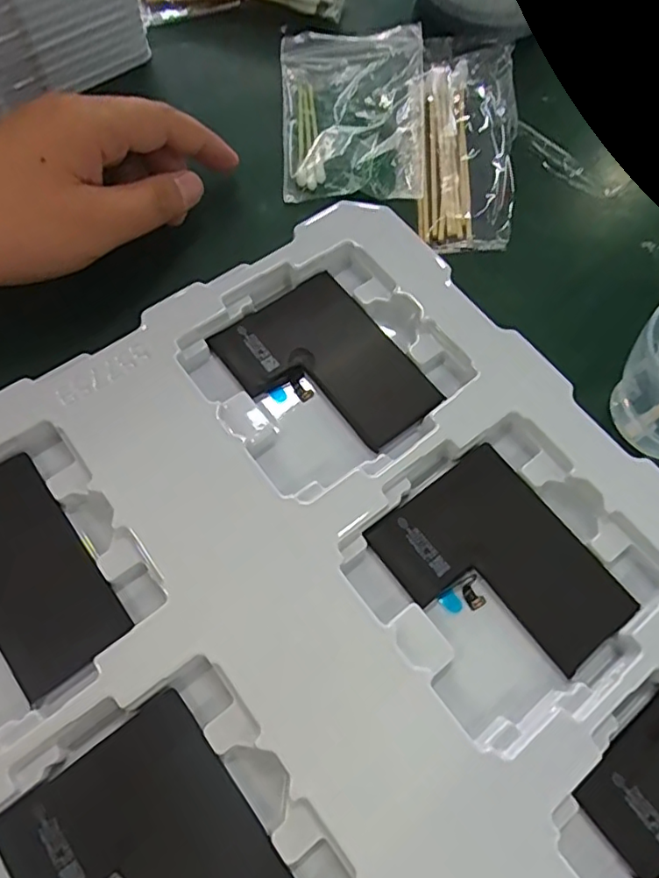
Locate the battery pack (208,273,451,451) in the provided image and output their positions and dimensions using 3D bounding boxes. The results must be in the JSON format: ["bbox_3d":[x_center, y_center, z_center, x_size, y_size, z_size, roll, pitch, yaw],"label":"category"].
[{"bbox_3d":[-0.002,-0.027,0.228,0.059,0.006,0.077,-35,73,-16],"label":"battery pack"}]

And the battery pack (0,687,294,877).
[{"bbox_3d":[-0.049,0.123,0.162,0.059,0.005,0.077,-35,73,-16],"label":"battery pack"}]

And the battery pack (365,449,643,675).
[{"bbox_3d":[0.060,0.047,0.203,0.060,0.007,0.078,-36,74,-16],"label":"battery pack"}]

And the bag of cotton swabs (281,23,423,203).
[{"bbox_3d":[0.014,-0.174,0.303,0.074,0.015,0.110,-1,68,-3],"label":"bag of cotton swabs"}]

